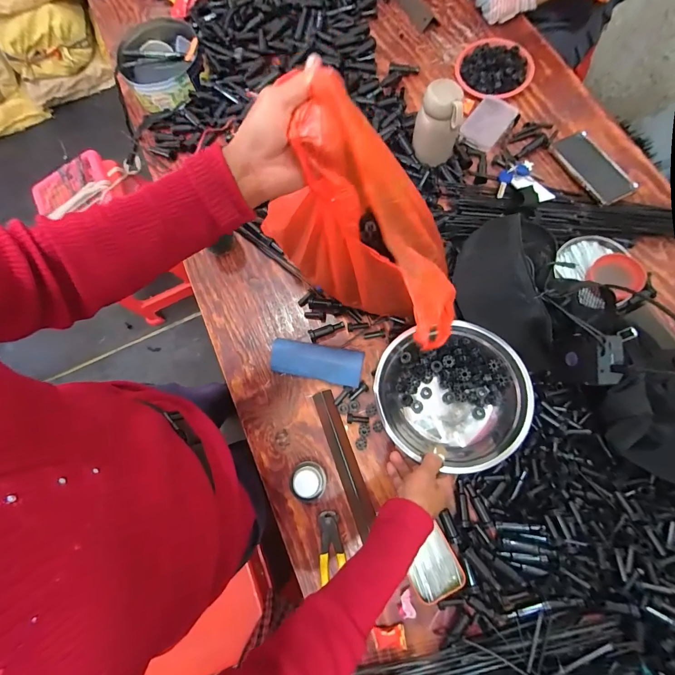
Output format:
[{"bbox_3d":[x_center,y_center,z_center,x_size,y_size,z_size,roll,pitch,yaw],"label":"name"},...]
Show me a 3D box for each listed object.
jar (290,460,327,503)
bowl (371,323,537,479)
[{"bbox_3d":[-0.047,0.235,0.552,0.055,0.038,0.060,-1,76,5],"label":"jar"},{"bbox_3d":[0.172,0.090,0.544,0.213,0.100,0.212,0,73,1],"label":"bowl"}]

